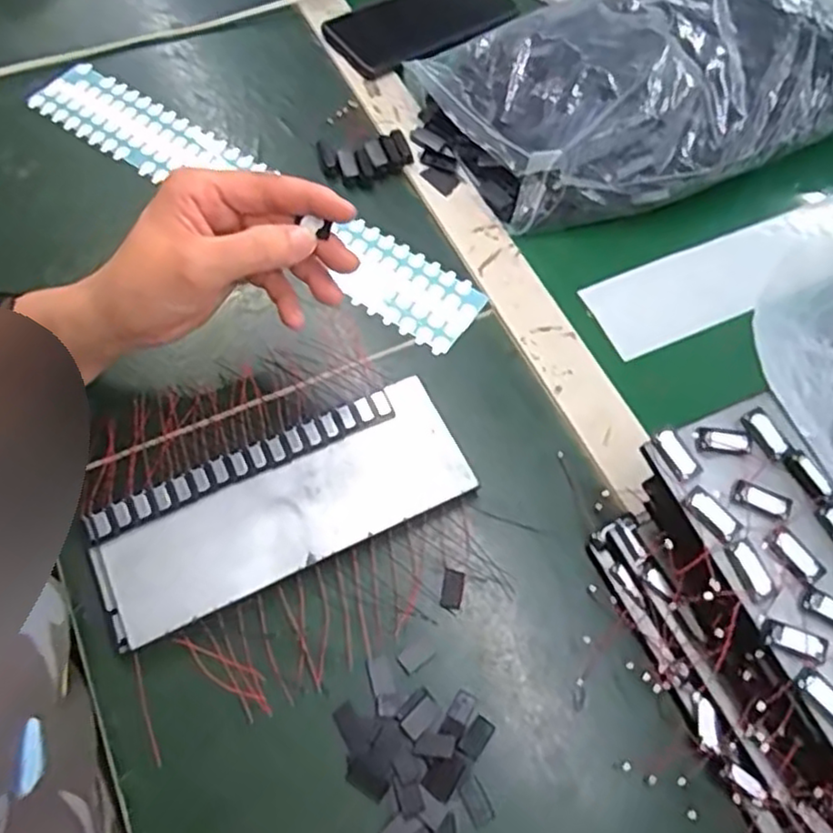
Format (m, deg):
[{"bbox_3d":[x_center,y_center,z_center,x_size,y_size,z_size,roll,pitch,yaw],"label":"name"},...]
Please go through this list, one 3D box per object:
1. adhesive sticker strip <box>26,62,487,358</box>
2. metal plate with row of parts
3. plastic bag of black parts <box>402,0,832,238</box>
[{"bbox_3d":[-0.125,-0.162,0.510,0.385,0.009,0.061,32,66,12],"label":"adhesive sticker strip"},{"bbox_3d":[-0.075,0.050,0.394,0.204,0.021,0.080,-24,66,-13],"label":"metal plate with row of parts"},{"bbox_3d":[0.180,-0.254,0.519,0.352,0.078,0.182,-14,64,-9],"label":"plastic bag of black parts"}]

